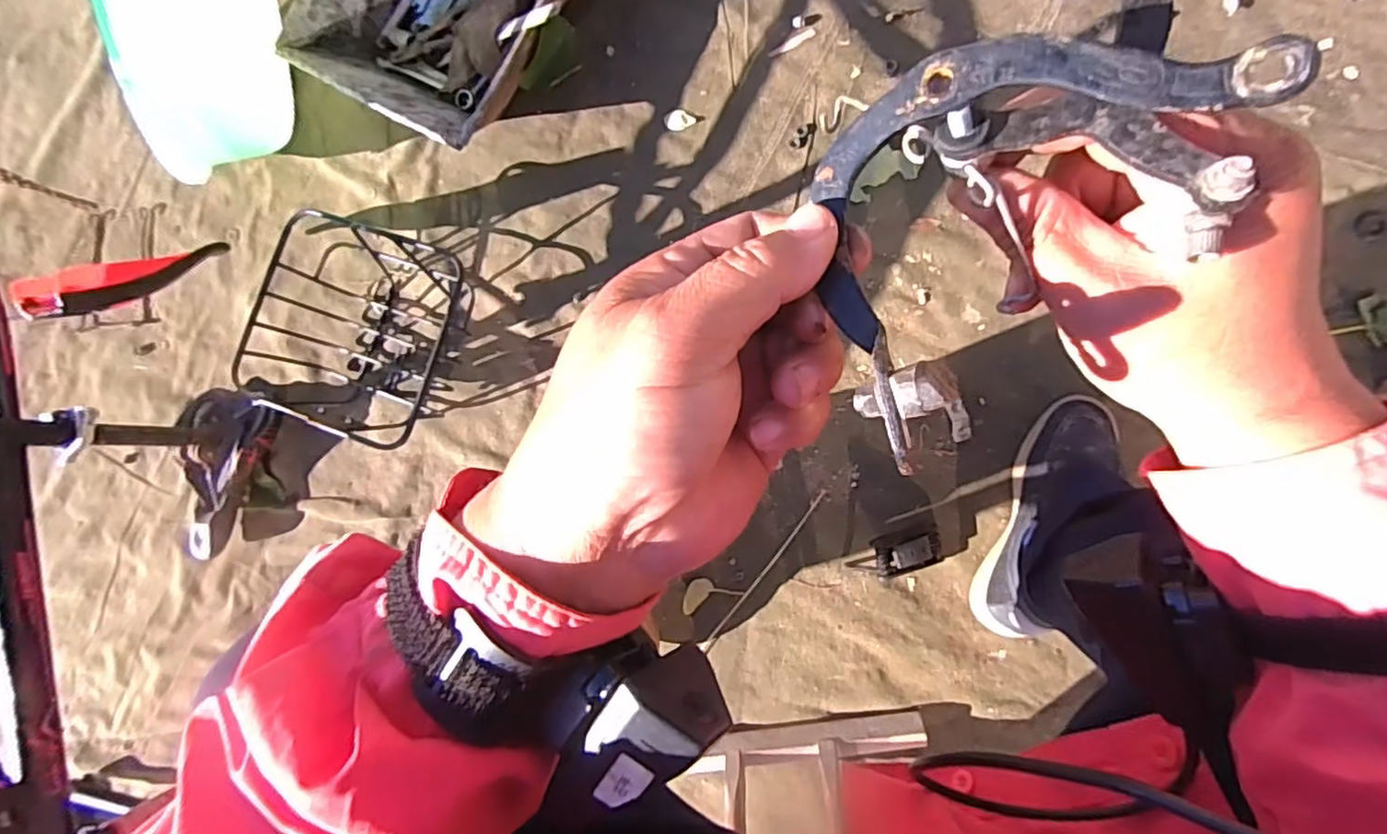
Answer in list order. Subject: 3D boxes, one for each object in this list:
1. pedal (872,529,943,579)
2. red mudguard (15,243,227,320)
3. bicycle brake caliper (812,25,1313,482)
[{"bbox_3d":[0.244,0.153,0.724,0.079,0.039,0.046,-13,85,9],"label":"pedal"},{"bbox_3d":[-0.669,-0.170,0.760,0.070,0.236,0.054,6,116,8],"label":"red mudguard"},{"bbox_3d":[0.088,-0.057,0.190,0.137,0.042,0.093,-36,79,28],"label":"bicycle brake caliper"}]

